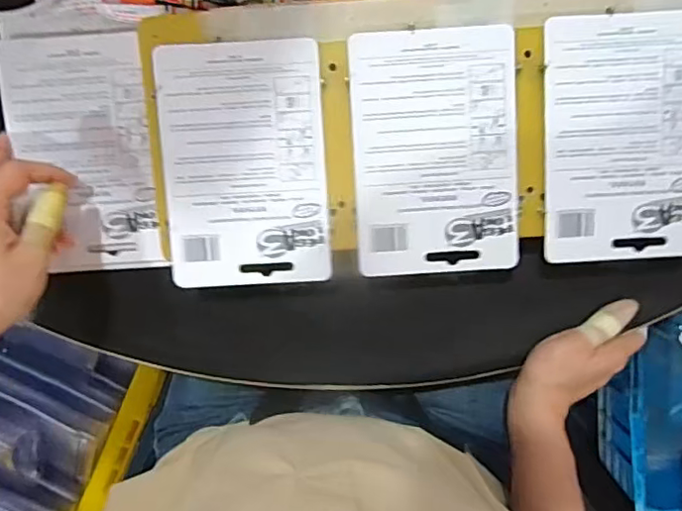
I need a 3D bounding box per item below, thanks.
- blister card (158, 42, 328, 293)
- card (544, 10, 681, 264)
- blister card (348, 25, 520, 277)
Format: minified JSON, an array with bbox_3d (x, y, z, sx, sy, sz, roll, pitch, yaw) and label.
[{"bbox_3d":[-0.065,-0.061,0.395,0.110,0.004,0.161,-3,98,0],"label":"blister card"},{"bbox_3d":[0.194,-0.078,0.390,0.110,0.004,0.161,-3,97,1],"label":"card"},{"bbox_3d":[0.065,-0.069,0.393,0.110,0.004,0.162,-3,98,0],"label":"blister card"}]

